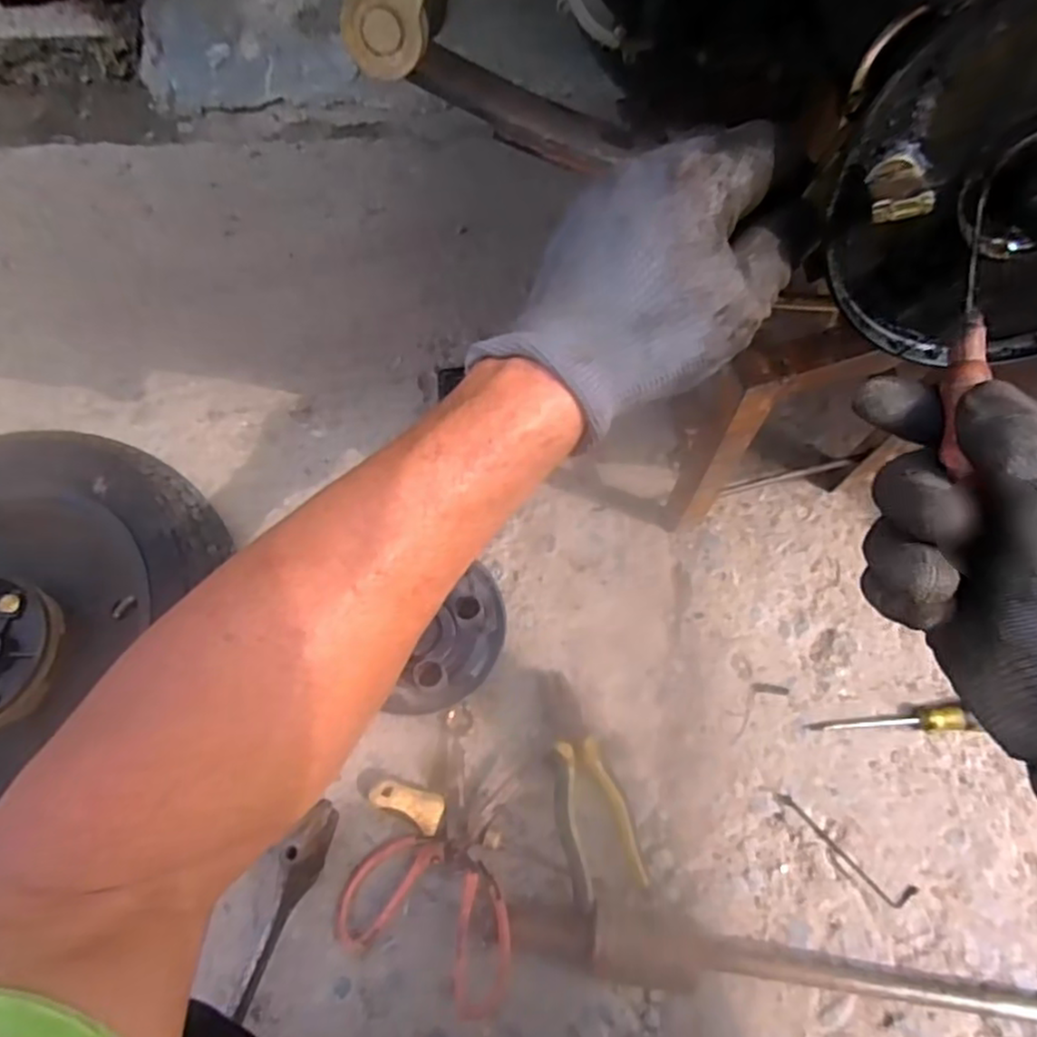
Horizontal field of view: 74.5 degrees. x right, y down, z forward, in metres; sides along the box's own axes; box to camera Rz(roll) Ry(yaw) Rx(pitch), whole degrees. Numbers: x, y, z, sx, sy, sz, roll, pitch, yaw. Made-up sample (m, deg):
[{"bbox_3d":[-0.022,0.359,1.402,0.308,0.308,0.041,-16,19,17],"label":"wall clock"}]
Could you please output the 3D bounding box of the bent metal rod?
[{"bbox_3d":[0.271,0.278,0.572,0.127,0.006,0.023,34,73,15],"label":"bent metal rod"}]

